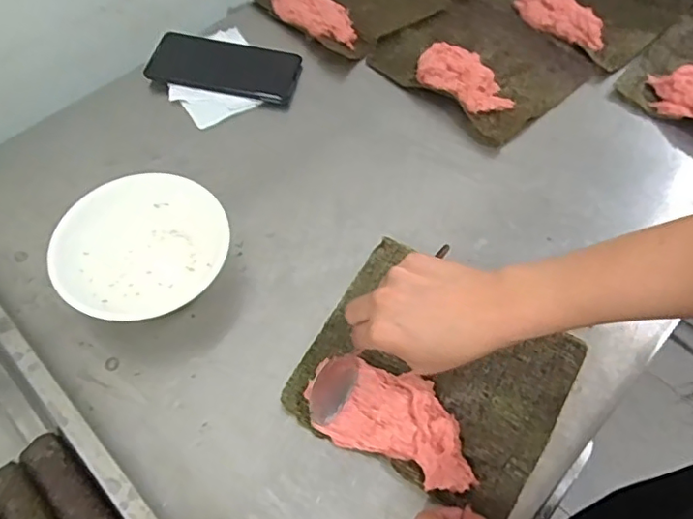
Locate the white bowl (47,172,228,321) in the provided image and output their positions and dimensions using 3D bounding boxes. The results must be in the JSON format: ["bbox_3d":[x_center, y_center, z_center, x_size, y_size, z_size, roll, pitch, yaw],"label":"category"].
[{"bbox_3d":[-0.177,-0.008,0.504,0.147,0.049,0.133,-27,63,-16],"label":"white bowl"}]

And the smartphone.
[{"bbox_3d":[-0.137,-0.222,0.653,0.164,0.008,0.080,12,63,0],"label":"smartphone"}]

